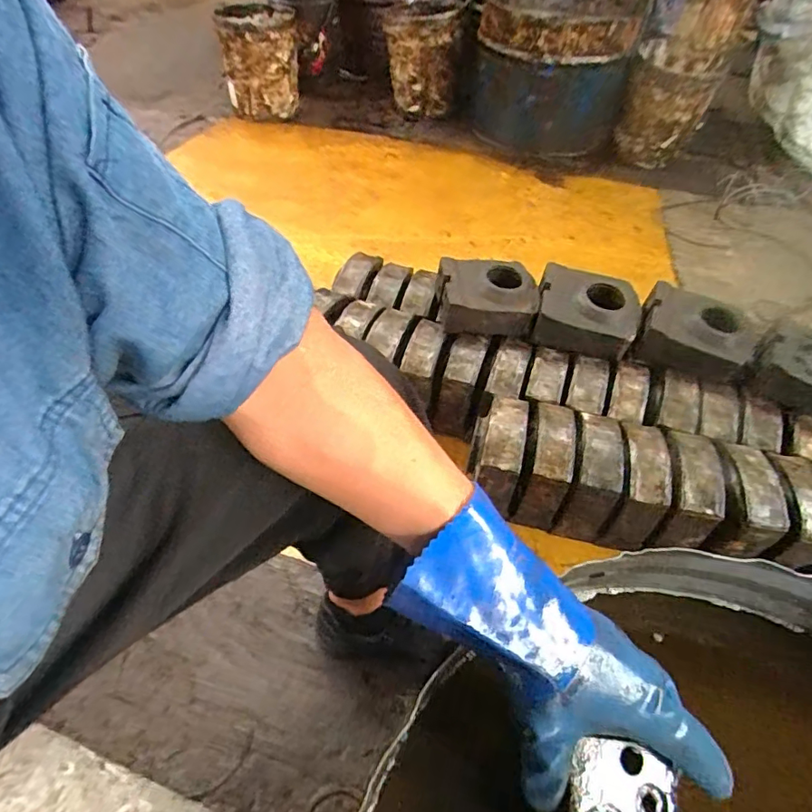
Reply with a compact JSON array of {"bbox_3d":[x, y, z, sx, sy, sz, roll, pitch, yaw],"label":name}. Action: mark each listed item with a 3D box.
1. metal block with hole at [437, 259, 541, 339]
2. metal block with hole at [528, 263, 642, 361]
[{"bbox_3d":[0.158,-0.215,1.035,0.192,0.090,0.145,7,48,2],"label":"metal block with hole"},{"bbox_3d":[0.351,-0.186,1.021,0.183,0.088,0.174,14,49,8],"label":"metal block with hole"}]

